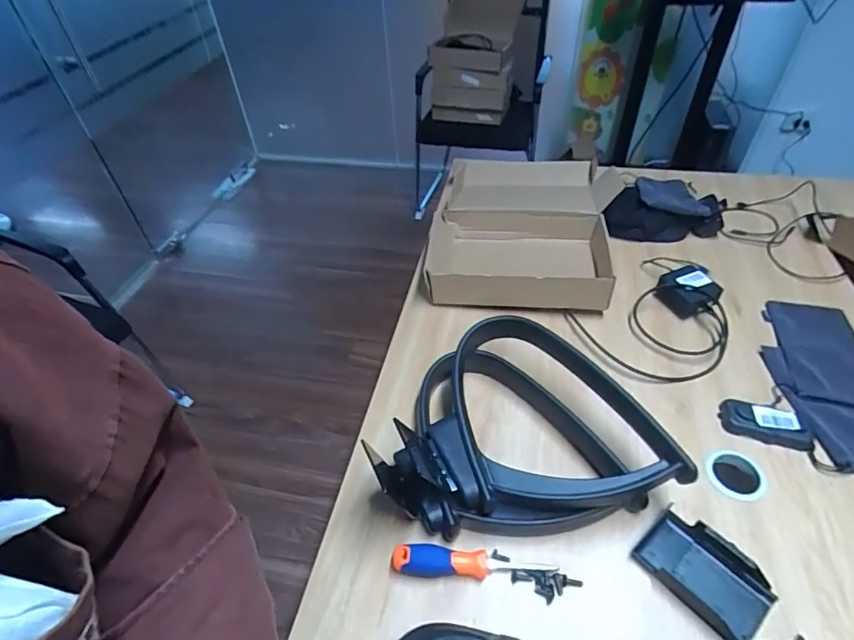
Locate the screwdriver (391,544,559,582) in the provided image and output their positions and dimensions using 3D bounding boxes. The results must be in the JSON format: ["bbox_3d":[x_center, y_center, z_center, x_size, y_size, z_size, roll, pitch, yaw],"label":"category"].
[{"bbox_3d":[0.052,0.275,0.539,0.180,0.025,0.028,1,46,4],"label":"screwdriver"}]

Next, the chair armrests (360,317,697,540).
[{"bbox_3d":[0.103,0.128,0.619,0.320,0.100,0.268,-11,46,-7],"label":"chair armrests"}]

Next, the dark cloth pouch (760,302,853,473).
[{"bbox_3d":[0.584,0.078,0.703,0.134,0.013,0.306,8,46,10],"label":"dark cloth pouch"}]

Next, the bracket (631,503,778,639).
[{"bbox_3d":[0.301,0.275,0.517,0.090,0.035,0.127,-32,52,-25],"label":"bracket"}]

